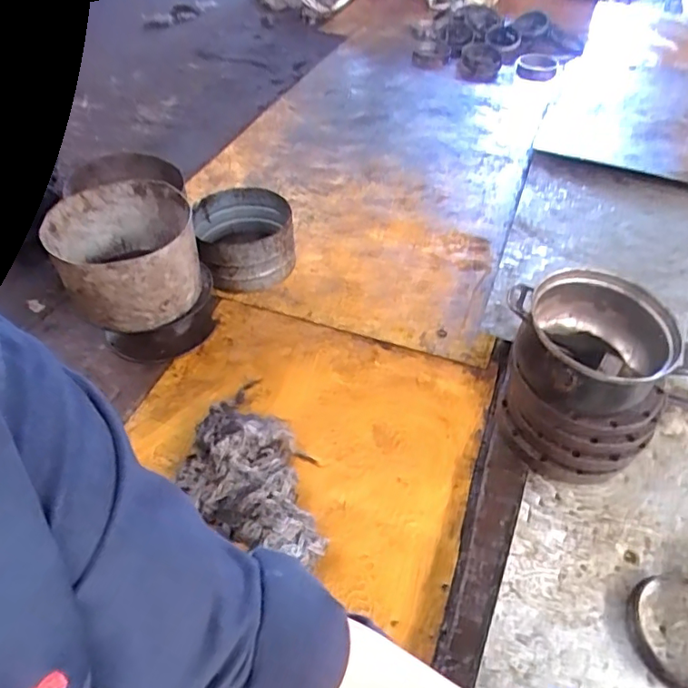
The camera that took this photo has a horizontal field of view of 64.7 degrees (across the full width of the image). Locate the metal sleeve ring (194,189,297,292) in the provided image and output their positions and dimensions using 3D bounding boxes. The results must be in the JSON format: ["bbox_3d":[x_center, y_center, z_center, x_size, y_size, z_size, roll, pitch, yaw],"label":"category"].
[{"bbox_3d":[-0.239,-0.247,1.312,0.231,0.154,0.238,1,47,-1],"label":"metal sleeve ring"}]

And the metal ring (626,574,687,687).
[{"bbox_3d":[0.502,0.421,0.791,0.165,0.019,0.171,1,47,-1],"label":"metal ring"}]

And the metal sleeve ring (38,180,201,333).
[{"bbox_3d":[-0.426,-0.187,1.093,0.241,0.160,0.277,-16,50,-16],"label":"metal sleeve ring"}]

